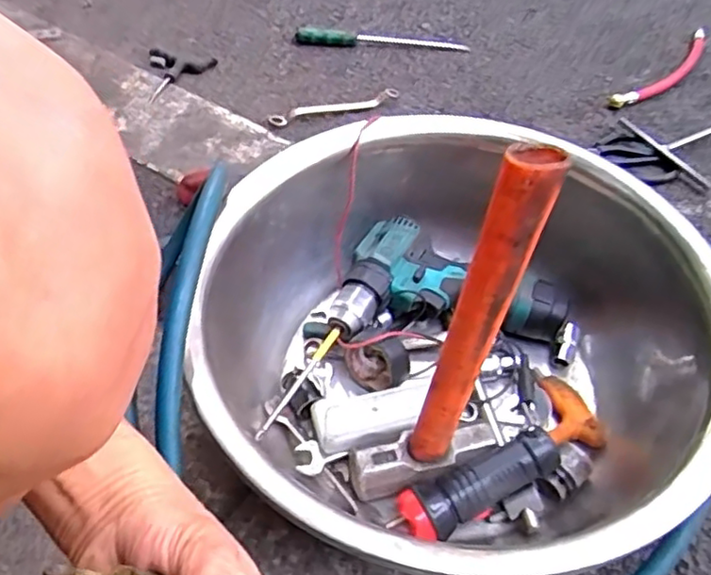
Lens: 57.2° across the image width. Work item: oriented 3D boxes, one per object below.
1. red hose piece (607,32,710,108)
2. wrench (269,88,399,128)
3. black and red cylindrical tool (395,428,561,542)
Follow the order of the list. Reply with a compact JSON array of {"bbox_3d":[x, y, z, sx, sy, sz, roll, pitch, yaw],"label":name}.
[{"bbox_3d":[0.477,-0.330,0.995,0.282,0.018,0.045,-35,59,-29],"label":"red hose piece"},{"bbox_3d":[-0.027,-0.248,0.893,0.189,0.014,0.024,-19,53,-19],"label":"wrench"},{"bbox_3d":[0.096,0.152,0.502,0.125,0.038,0.042,-17,51,-19],"label":"black and red cylindrical tool"}]

